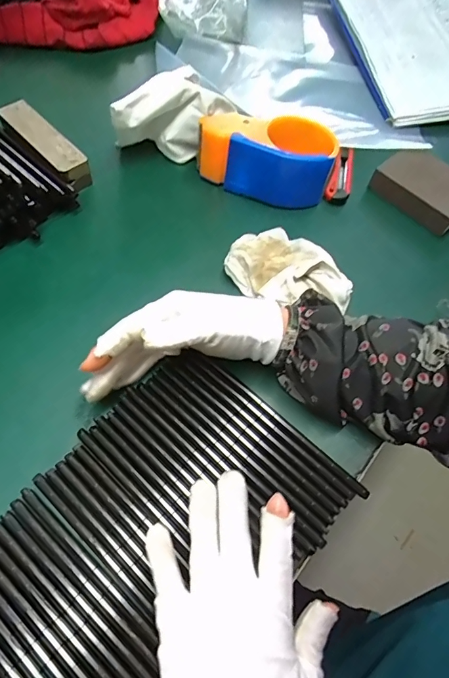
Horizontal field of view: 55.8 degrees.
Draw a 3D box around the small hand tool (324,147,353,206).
[{"bbox_3d":[0.130,-0.184,0.466,0.024,0.016,0.086,18,63,6],"label":"small hand tool"}]

